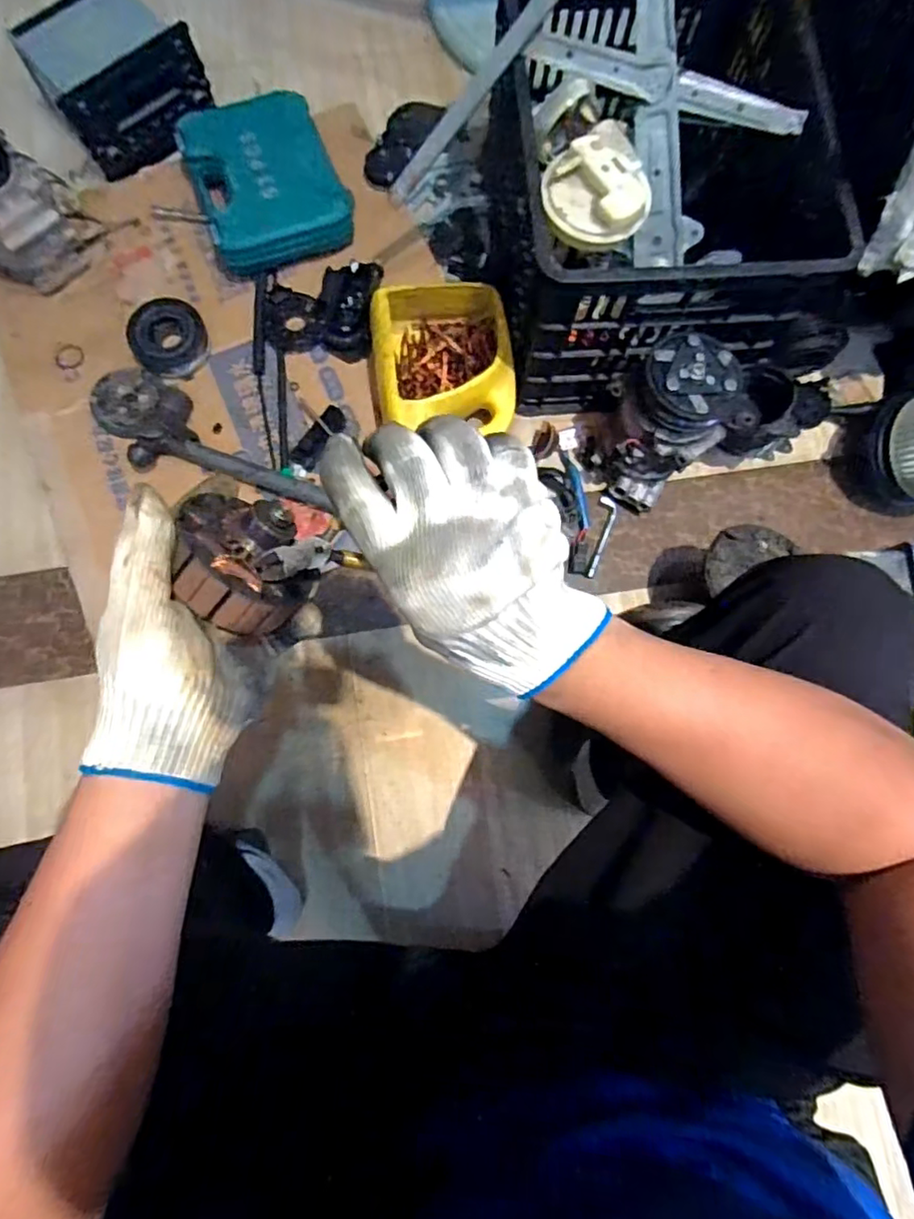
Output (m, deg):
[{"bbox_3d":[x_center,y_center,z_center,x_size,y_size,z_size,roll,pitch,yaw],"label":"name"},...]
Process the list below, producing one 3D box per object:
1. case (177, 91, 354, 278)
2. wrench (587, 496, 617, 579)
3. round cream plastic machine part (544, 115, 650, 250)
[{"bbox_3d":[-0.276,-0.617,0.881,0.192,0.078,0.256,-21,80,-5],"label":"case"},{"bbox_3d":[0.203,-0.100,0.844,0.024,0.015,0.117,12,79,1],"label":"wrench"},{"bbox_3d":[0.153,-0.456,0.661,0.117,0.036,0.110,9,79,1],"label":"round cream plastic machine part"}]

